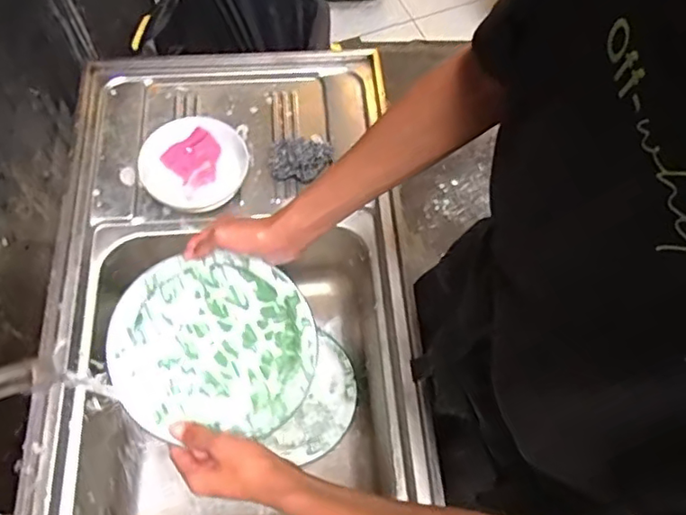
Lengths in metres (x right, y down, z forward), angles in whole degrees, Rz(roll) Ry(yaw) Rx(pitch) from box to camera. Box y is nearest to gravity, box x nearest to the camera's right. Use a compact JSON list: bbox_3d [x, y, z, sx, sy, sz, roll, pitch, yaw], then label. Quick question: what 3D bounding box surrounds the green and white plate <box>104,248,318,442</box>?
[{"bbox_3d":[-0.132,0.083,0.604,0.206,0.032,0.183,2,66,-12],"label":"green and white plate"}]

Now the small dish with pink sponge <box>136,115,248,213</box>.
[{"bbox_3d":[-0.210,-0.131,0.824,0.146,0.048,0.136,2,75,-9],"label":"small dish with pink sponge"}]

